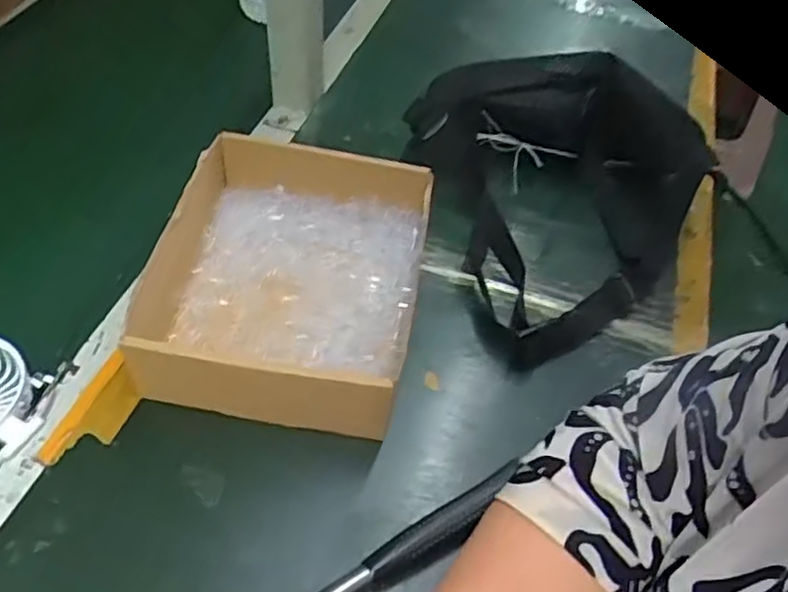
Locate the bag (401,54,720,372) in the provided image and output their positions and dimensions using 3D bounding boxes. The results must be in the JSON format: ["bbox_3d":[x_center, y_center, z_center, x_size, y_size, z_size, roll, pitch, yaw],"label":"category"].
[{"bbox_3d":[0.152,-0.101,0.584,0.230,0.096,0.279,-11,52,-13],"label":"bag"}]

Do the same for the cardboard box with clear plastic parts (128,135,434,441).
[{"bbox_3d":[-0.077,-0.011,0.500,0.178,0.076,0.208,10,50,4],"label":"cardboard box with clear plastic parts"}]

